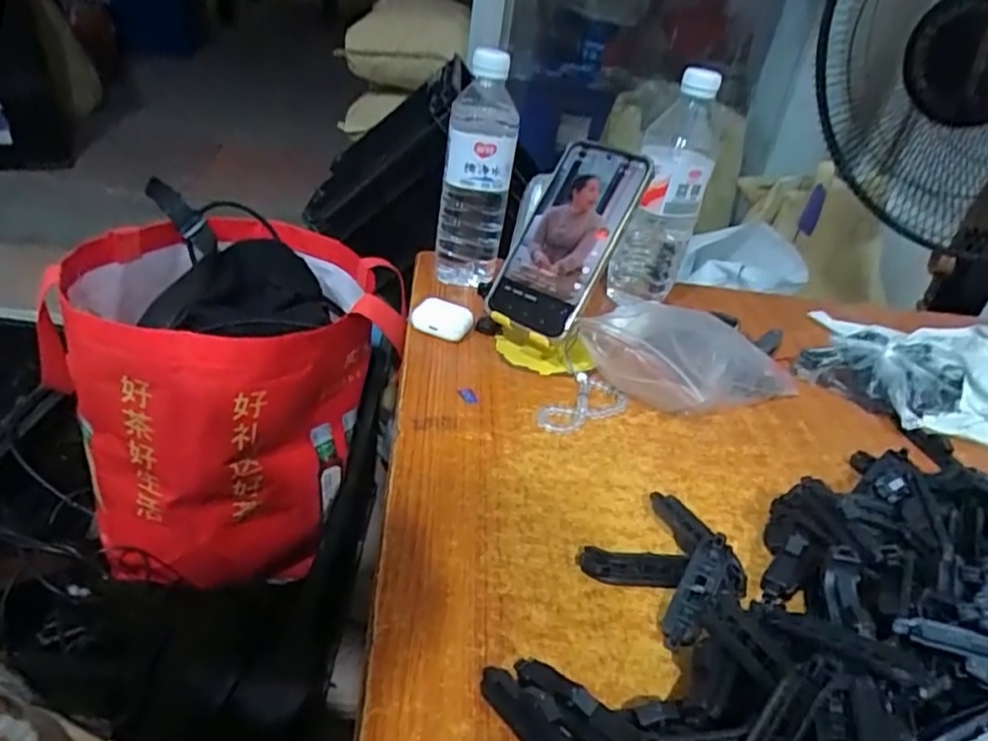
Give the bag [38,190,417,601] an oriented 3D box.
[{"bbox_3d":[-0.281,0.020,0.685,0.309,0.288,0.280,-11,38,-29],"label":"bag"}]

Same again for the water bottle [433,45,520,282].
[{"bbox_3d":[-0.018,-0.172,0.577,0.060,0.209,0.065,5,33,-8],"label":"water bottle"}]

